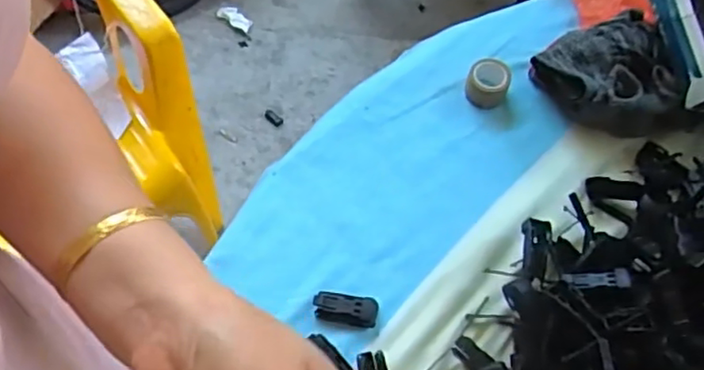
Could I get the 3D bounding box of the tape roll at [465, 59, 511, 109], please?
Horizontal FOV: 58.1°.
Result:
[{"bbox_3d":[0.121,-0.091,0.567,0.036,0.031,0.033,1,64,-3],"label":"tape roll"}]

